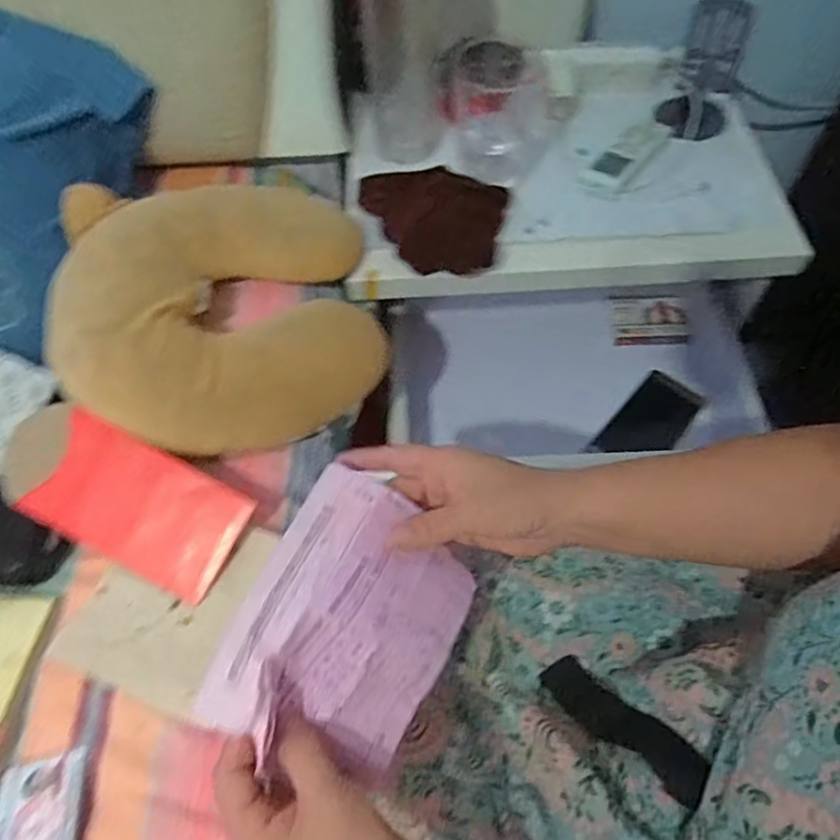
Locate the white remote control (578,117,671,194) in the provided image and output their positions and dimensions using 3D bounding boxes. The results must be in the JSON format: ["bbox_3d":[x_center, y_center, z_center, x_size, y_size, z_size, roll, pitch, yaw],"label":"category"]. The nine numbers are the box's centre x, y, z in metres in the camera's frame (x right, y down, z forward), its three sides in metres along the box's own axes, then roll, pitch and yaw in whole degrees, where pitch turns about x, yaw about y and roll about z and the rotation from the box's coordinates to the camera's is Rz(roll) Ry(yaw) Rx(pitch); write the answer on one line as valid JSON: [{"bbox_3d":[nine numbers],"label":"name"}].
[{"bbox_3d":[0.219,-0.279,0.668,0.042,0.016,0.122,38,67,19],"label":"white remote control"}]

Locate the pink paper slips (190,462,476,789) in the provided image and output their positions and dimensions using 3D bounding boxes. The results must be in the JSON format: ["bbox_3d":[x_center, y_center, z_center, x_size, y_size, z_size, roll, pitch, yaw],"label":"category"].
[{"bbox_3d":[-0.038,0.119,0.372,0.122,0.028,0.153,38,65,-15],"label":"pink paper slips"}]

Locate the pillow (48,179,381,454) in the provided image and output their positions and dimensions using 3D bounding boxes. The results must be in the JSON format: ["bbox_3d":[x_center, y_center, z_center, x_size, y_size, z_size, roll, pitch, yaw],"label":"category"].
[{"bbox_3d":[-0.176,-0.105,0.564,0.259,0.077,0.276,-11,61,-6],"label":"pillow"}]

